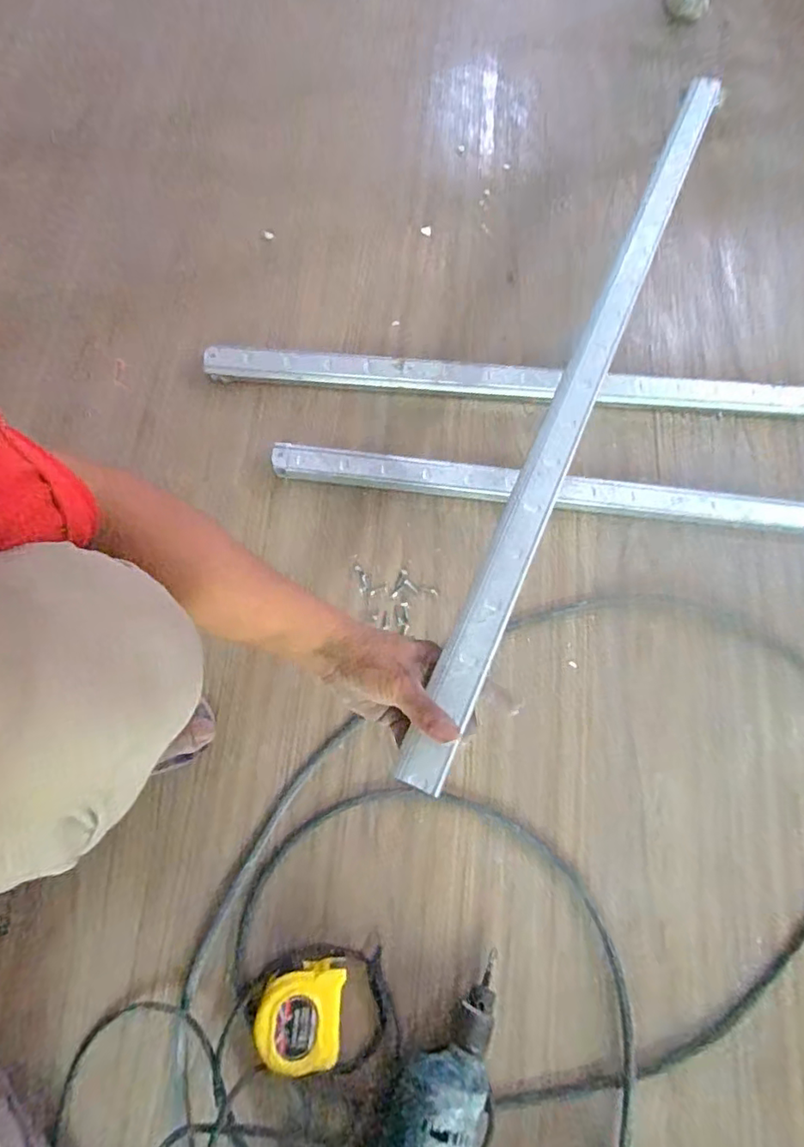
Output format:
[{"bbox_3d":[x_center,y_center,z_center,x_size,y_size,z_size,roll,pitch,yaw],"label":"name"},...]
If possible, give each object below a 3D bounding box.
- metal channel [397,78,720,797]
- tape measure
[{"bbox_3d":[0.195,-0.224,0.565,0.040,0.018,0.891,24,70,6],"label":"metal channel"},{"bbox_3d":[-0.091,0.409,0.516,0.080,0.051,0.083,6,73,-2],"label":"tape measure"}]

